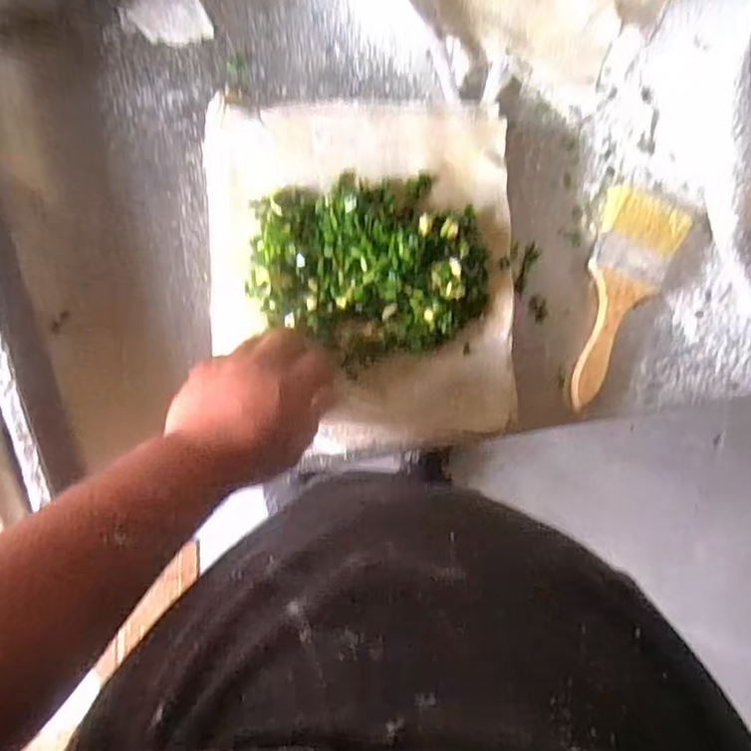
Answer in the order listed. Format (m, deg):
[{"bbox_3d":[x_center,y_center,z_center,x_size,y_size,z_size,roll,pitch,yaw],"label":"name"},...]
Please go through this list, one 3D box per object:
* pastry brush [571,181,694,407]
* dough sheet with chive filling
[{"bbox_3d":[0.217,-0.067,0.564,0.070,0.024,0.196,19,86,-8],"label":"pastry brush"},{"bbox_3d":[-0.005,-0.080,0.510,0.246,0.057,0.282,-3,89,-9],"label":"dough sheet with chive filling"}]

